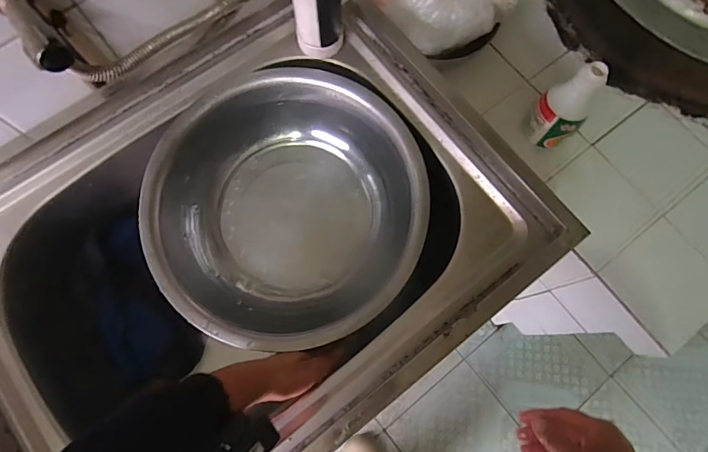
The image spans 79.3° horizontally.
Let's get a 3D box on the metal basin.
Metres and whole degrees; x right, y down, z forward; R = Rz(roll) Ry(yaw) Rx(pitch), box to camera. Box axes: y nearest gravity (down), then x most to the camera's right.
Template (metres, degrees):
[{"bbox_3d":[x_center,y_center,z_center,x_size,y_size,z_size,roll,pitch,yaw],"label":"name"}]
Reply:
[{"bbox_3d":[-0.087,-0.027,0.576,0.343,0.114,0.361,-2,74,-2],"label":"metal basin"}]

